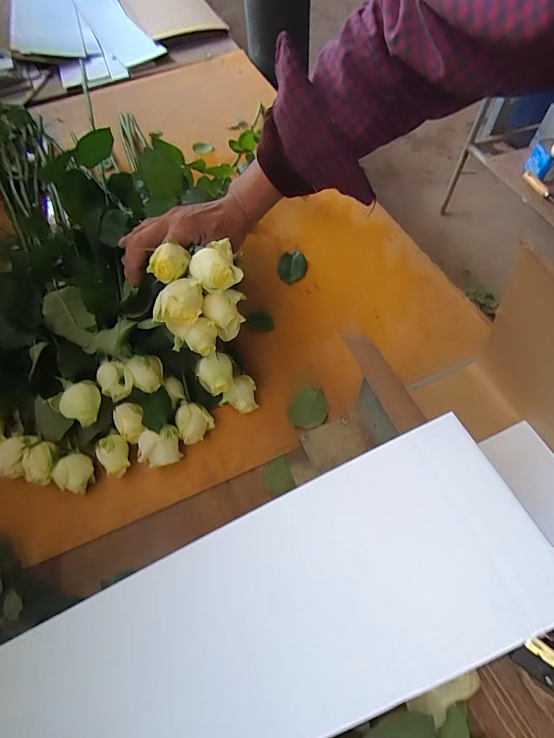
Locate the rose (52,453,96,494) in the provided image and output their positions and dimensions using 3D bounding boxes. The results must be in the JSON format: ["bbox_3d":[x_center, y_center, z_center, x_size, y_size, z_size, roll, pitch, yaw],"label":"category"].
[{"bbox_3d":[-0.247,0.125,0.460,0.040,0.031,0.041,-2,61,3],"label":"rose"}]

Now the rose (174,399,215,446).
[{"bbox_3d":[-0.111,0.066,0.488,0.044,0.035,0.049,-36,64,-15],"label":"rose"}]

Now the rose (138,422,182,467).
[{"bbox_3d":[-0.143,0.099,0.468,0.046,0.046,0.042,-2,61,3],"label":"rose"}]

